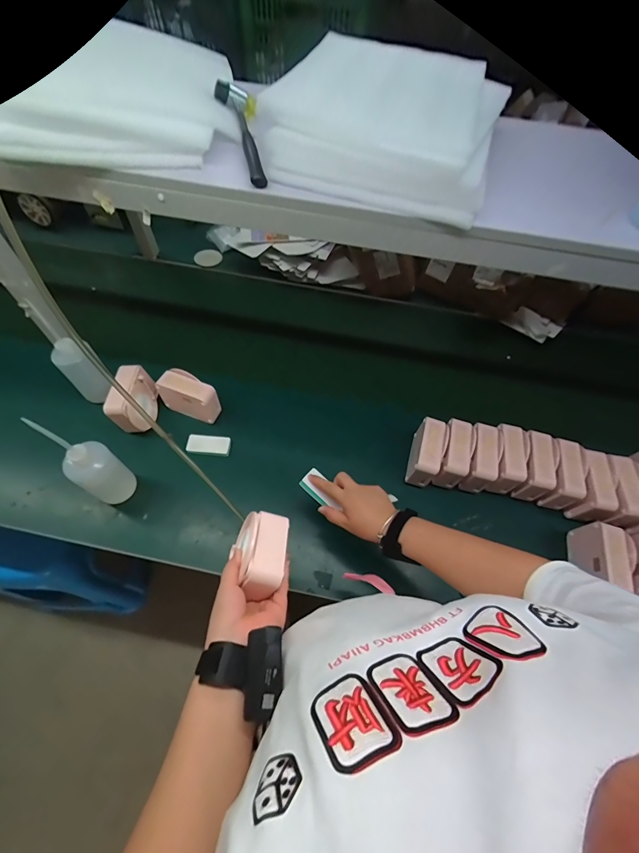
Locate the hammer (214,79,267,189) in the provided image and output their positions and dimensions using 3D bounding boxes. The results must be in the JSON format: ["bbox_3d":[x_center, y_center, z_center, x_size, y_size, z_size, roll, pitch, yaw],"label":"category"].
[{"bbox_3d":[-0.127,-0.469,0.562,0.066,0.043,0.266,-7,59,-7],"label":"hammer"}]

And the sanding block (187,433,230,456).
[{"bbox_3d":[-0.250,0.042,0.800,0.094,0.015,0.048,2,59,-2],"label":"sanding block"}]

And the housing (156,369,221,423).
[{"bbox_3d":[-0.295,-0.068,0.811,0.131,0.101,0.059,21,60,9],"label":"housing"}]

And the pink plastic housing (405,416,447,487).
[{"bbox_3d":[0.227,0.057,0.756,0.056,0.087,0.124,16,59,7],"label":"pink plastic housing"}]

